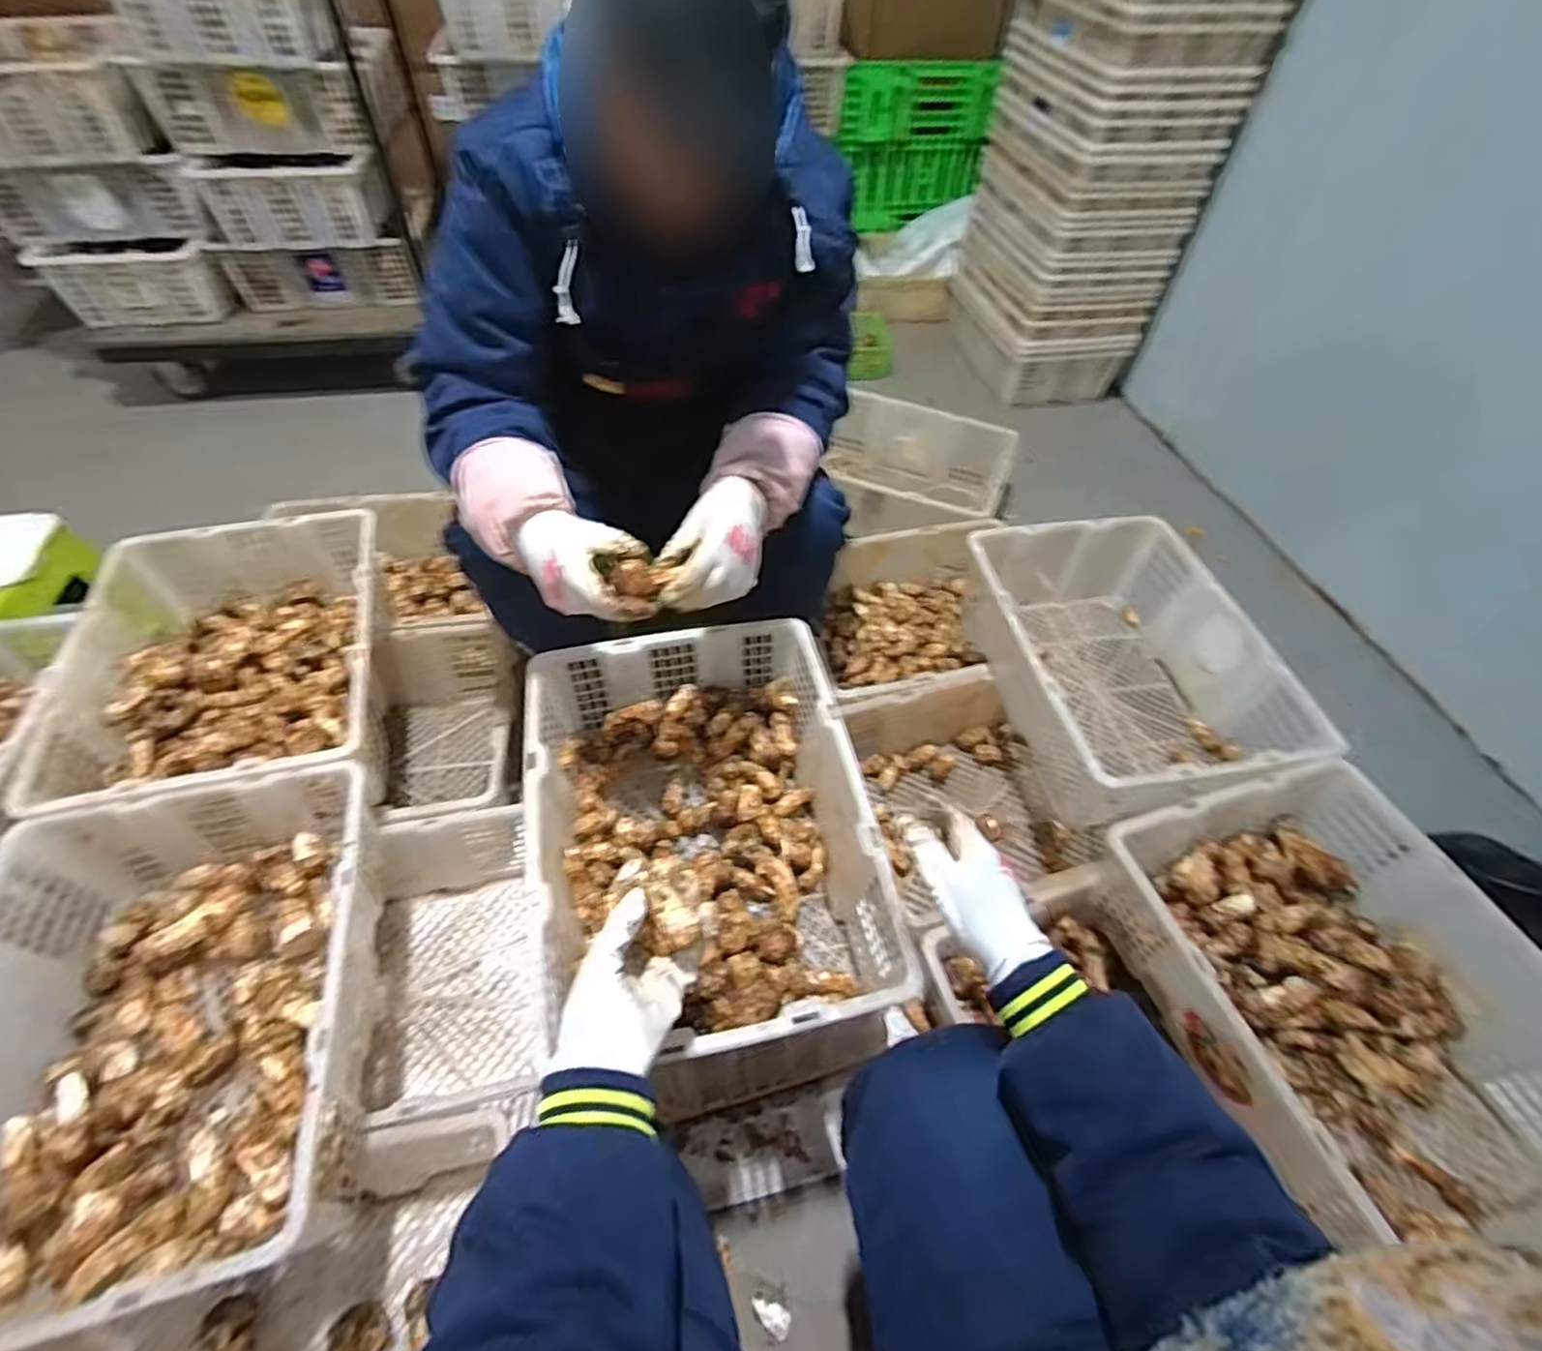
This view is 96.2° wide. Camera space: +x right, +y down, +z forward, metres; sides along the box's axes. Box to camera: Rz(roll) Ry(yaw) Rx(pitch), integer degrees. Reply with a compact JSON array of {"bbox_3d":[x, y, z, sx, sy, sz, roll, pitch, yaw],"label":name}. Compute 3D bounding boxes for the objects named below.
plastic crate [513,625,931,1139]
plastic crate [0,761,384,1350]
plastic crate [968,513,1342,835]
[{"bbox_3d":[-0.079,0.181,0.811,0.352,0.176,0.486,-10,53,-10],"label":"plastic crate"},{"bbox_3d":[-0.606,0.351,0.708,0.362,0.150,0.478,-11,53,-10],"label":"plastic crate"},{"bbox_3d":[0.522,-0.029,1.073,0.359,0.172,0.520,-8,53,-8],"label":"plastic crate"}]

